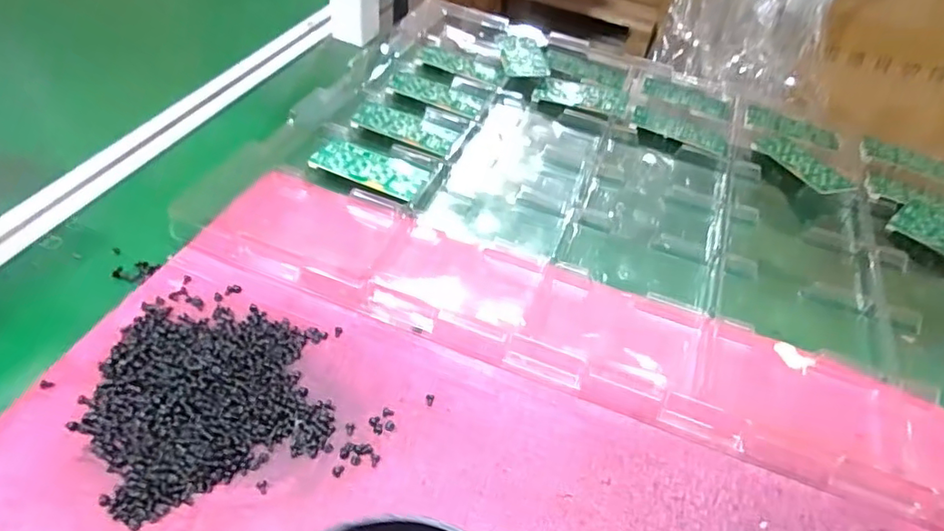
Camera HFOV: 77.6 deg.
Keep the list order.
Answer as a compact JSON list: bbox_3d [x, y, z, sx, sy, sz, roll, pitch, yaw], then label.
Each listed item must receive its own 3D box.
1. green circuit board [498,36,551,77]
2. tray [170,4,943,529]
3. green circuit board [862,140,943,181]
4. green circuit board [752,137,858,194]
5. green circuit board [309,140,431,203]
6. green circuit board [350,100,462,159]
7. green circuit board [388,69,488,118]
[{"bbox_3d":[0.057,-0.231,0.646,0.050,0.004,0.087,3,47,-7],"label":"green circuit board"},{"bbox_3d":[0.174,-0.060,0.503,0.648,0.018,0.443,19,48,11],"label":"tray"},{"bbox_3d":[0.446,-0.108,0.598,0.091,0.007,0.038,21,49,13],"label":"green circuit board"},{"bbox_3d":[0.312,-0.097,0.558,0.038,0.005,0.099,-17,47,-15],"label":"green circuit board"},{"bbox_3d":[-0.083,-0.080,0.486,0.094,0.008,0.045,22,49,13],"label":"green circuit board"},{"bbox_3d":[-0.061,-0.126,0.534,0.096,0.005,0.045,22,49,13],"label":"green circuit board"},{"bbox_3d":[-0.034,-0.170,0.580,0.096,0.004,0.043,20,48,12],"label":"green circuit board"}]

